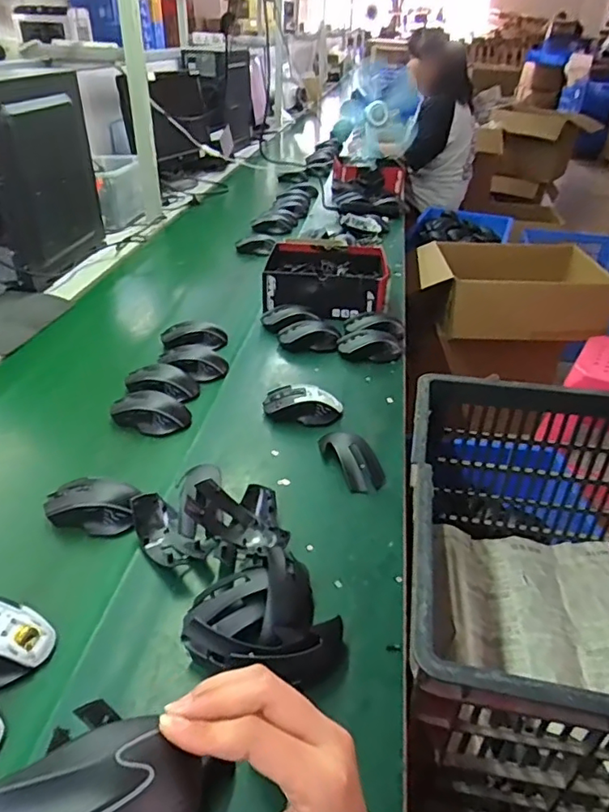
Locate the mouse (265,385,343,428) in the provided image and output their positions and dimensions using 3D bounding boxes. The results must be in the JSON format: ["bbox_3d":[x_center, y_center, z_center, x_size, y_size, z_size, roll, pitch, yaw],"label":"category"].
[{"bbox_3d":[-0.002,0.001,0.839,0.119,0.044,0.064,2,30,0],"label":"mouse"}]

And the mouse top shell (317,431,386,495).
[{"bbox_3d":[0.064,0.068,0.743,0.054,0.034,0.119,-13,33,-24],"label":"mouse top shell"}]

